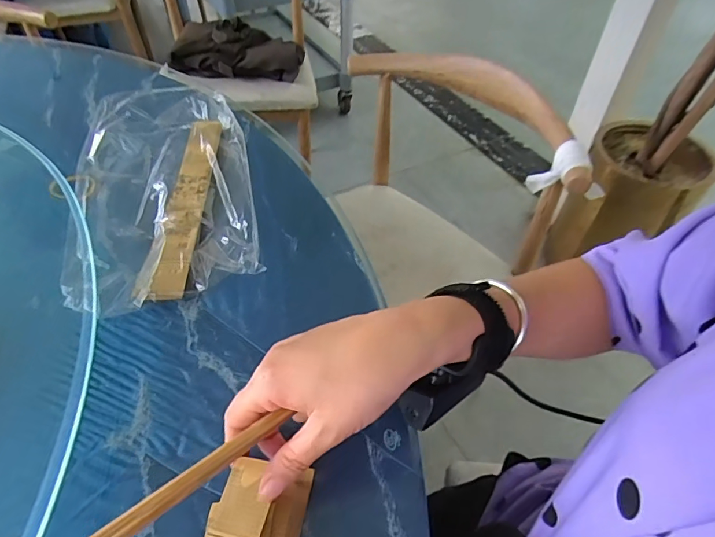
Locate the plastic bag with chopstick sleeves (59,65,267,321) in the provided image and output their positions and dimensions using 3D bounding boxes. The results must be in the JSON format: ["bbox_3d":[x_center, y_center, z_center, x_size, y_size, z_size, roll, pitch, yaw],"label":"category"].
[{"bbox_3d":[-0.202,-0.096,0.477,0.171,0.049,0.312,-11,50,-11],"label":"plastic bag with chopstick sleeves"}]

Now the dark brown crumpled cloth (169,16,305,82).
[{"bbox_3d":[-0.341,-0.633,1.307,0.363,0.137,0.180,-8,49,-8],"label":"dark brown crumpled cloth"}]

